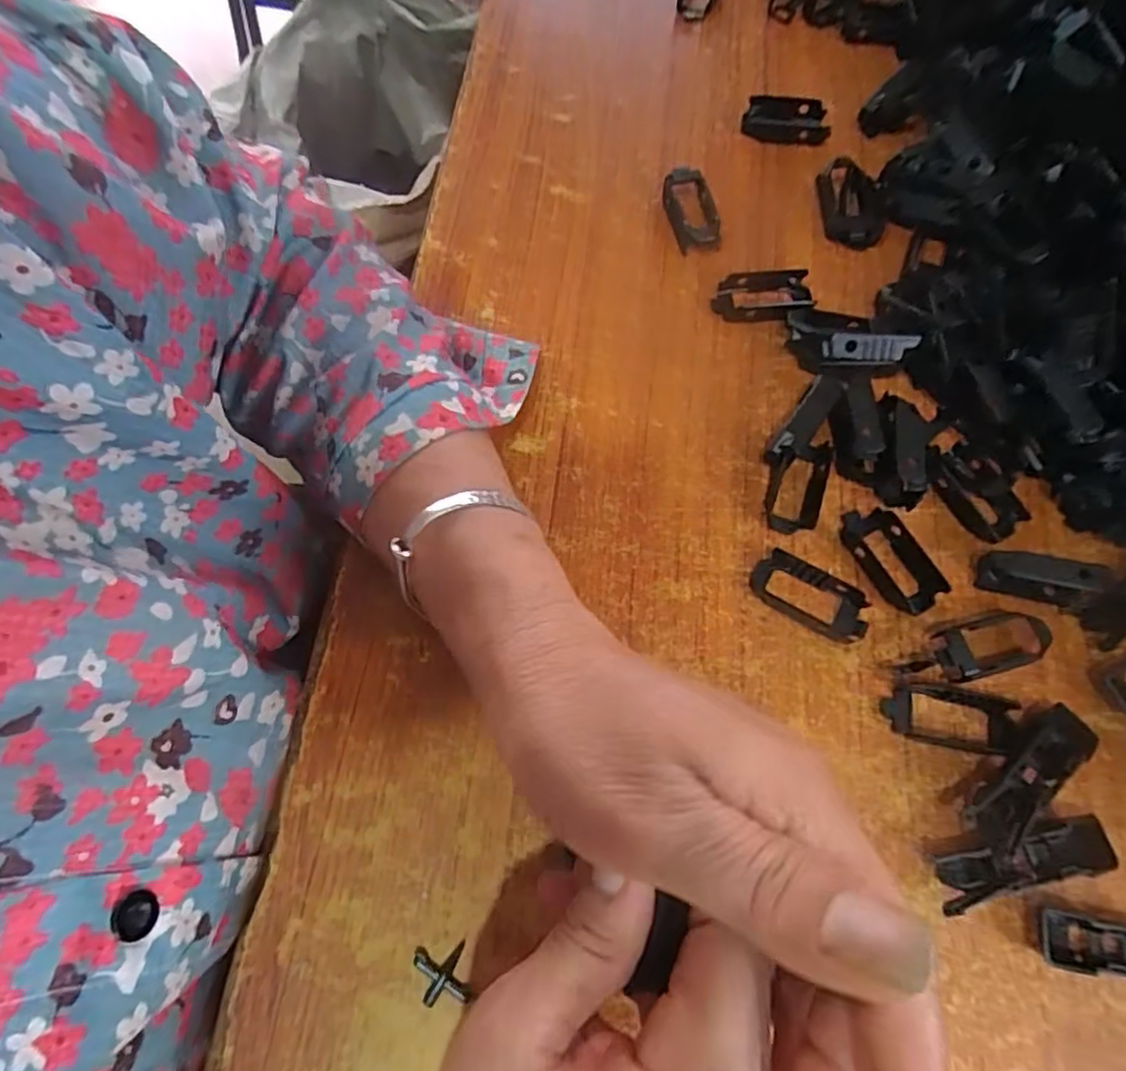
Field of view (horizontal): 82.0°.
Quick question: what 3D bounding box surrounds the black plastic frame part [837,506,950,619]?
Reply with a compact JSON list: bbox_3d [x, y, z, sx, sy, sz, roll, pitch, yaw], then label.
[{"bbox_3d":[0.145,0.010,0.285,0.026,0.009,0.052,-33,74,-13],"label":"black plastic frame part"}]

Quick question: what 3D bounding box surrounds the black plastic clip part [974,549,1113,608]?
[{"bbox_3d":[0.207,0.018,0.279,0.045,0.020,0.015,13,69,3],"label":"black plastic clip part"}]

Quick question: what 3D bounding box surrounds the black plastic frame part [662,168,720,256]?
[{"bbox_3d":[0.071,-0.175,0.350,0.024,0.015,0.047,-10,70,-6],"label":"black plastic frame part"}]

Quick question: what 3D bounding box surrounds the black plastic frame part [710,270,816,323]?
[{"bbox_3d":[0.103,-0.121,0.332,0.049,0.013,0.026,-2,69,-3],"label":"black plastic frame part"}]

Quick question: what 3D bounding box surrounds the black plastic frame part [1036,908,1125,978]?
[{"bbox_3d":[0.206,0.151,0.233,0.061,0.012,0.019,10,69,2],"label":"black plastic frame part"}]

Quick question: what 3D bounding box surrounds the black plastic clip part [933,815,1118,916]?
[{"bbox_3d":[0.170,0.122,0.241,0.064,0.014,0.019,-13,70,-7],"label":"black plastic clip part"}]

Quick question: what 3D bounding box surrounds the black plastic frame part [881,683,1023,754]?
[{"bbox_3d":[0.158,0.073,0.262,0.053,0.010,0.023,12,69,3],"label":"black plastic frame part"}]

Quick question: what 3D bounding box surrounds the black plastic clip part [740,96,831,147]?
[{"bbox_3d":[0.130,-0.240,0.375,0.050,0.014,0.026,4,69,0],"label":"black plastic clip part"}]

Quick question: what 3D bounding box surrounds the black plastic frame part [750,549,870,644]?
[{"bbox_3d":[0.107,0.026,0.279,0.051,0.007,0.023,30,71,9],"label":"black plastic frame part"}]

